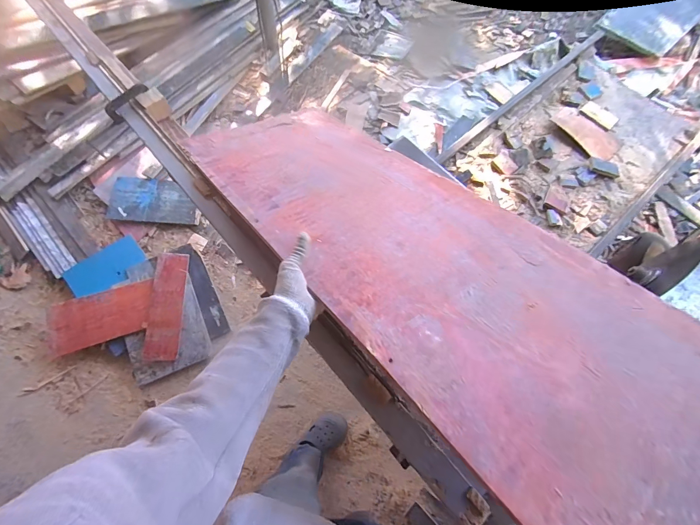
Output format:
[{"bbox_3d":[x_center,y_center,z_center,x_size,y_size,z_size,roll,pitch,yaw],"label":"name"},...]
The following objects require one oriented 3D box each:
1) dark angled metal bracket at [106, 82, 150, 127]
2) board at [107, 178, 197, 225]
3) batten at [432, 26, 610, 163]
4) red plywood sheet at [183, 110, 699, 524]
[{"bbox_3d":[-0.620,-0.441,0.921,0.148,0.044,0.034,-34,74,17],"label":"dark angled metal bracket"},{"bbox_3d":[-0.957,-0.306,1.624,0.417,0.025,0.229,3,72,-1],"label":"board"},{"bbox_3d":[0.558,-0.543,1.054,0.772,0.042,0.032,-39,74,-16],"label":"batten"},{"bbox_3d":[0.095,-0.067,0.664,0.448,0.026,1.155,-29,53,-27],"label":"red plywood sheet"}]

